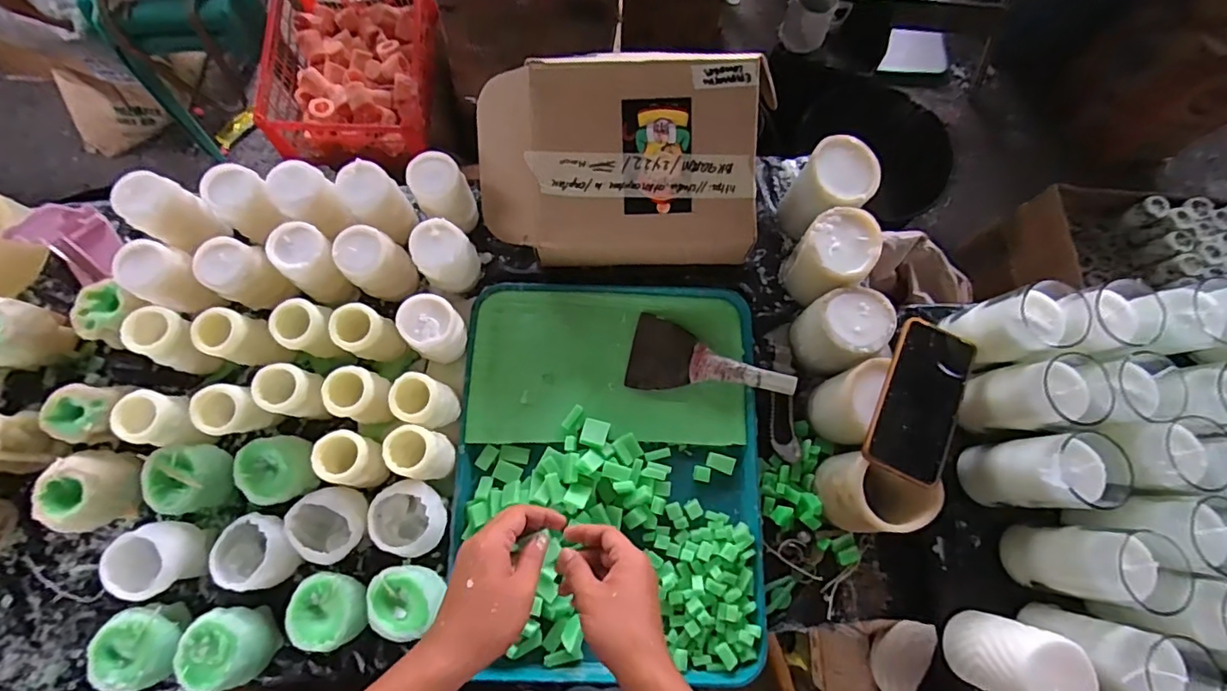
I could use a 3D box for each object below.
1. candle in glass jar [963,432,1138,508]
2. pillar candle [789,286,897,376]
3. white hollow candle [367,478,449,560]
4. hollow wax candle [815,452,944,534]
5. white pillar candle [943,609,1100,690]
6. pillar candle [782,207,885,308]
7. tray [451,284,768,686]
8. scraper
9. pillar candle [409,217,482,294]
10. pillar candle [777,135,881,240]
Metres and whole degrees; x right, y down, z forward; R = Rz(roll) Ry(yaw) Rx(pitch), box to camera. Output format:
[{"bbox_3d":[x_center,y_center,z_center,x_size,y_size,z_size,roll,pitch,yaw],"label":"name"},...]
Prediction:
[{"bbox_3d":[0.425,0.125,0.543,0.084,0.116,0.067,-4,76,-2],"label":"candle in glass jar"},{"bbox_3d":[0.261,-0.016,0.627,0.080,0.092,0.081,0,76,-1],"label":"pillar candle"},{"bbox_3d":[-0.218,0.185,0.592,0.075,0.058,0.068,37,78,8],"label":"white hollow candle"},{"bbox_3d":[0.275,0.153,0.574,0.084,0.096,0.078,0,76,-1],"label":"hollow wax candle"},{"bbox_3d":[0.375,0.295,0.510,0.072,0.098,0.069,13,76,2],"label":"white pillar candle"},{"bbox_3d":[0.253,-0.099,0.649,0.094,0.100,0.083,-36,79,-9],"label":"pillar candle"},{"bbox_3d":[-0.003,0.136,0.622,0.338,0.032,0.431,0,76,-1],"label":"tray"},{"bbox_3d":[0.117,0.023,0.653,0.192,0.021,0.089,13,76,2],"label":"scraper"},{"bbox_3d":[-0.195,-0.100,0.639,0.060,0.092,0.065,37,78,8],"label":"pillar candle"},{"bbox_3d":[0.260,-0.184,0.673,0.081,0.105,0.094,43,79,9],"label":"pillar candle"}]

